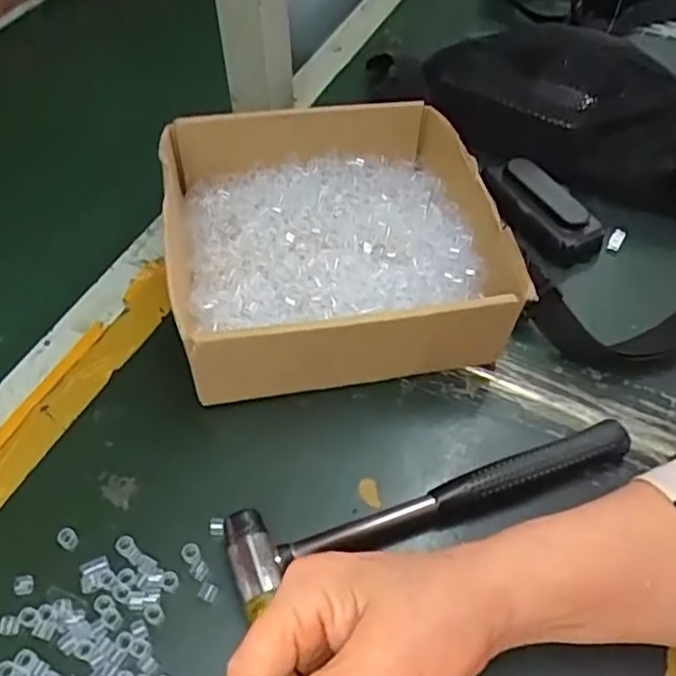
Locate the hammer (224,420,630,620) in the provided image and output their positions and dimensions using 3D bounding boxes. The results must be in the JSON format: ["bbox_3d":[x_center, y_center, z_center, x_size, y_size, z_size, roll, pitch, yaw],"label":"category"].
[{"bbox_3d":[0.058,0.091,0.357,0.234,0.022,0.052,-13,55,-12],"label":"hammer"}]

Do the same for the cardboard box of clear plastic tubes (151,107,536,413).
[{"bbox_3d":[-0.004,-0.064,0.444,0.216,0.074,0.206,-6,53,-8],"label":"cardboard box of clear plastic tubes"}]

